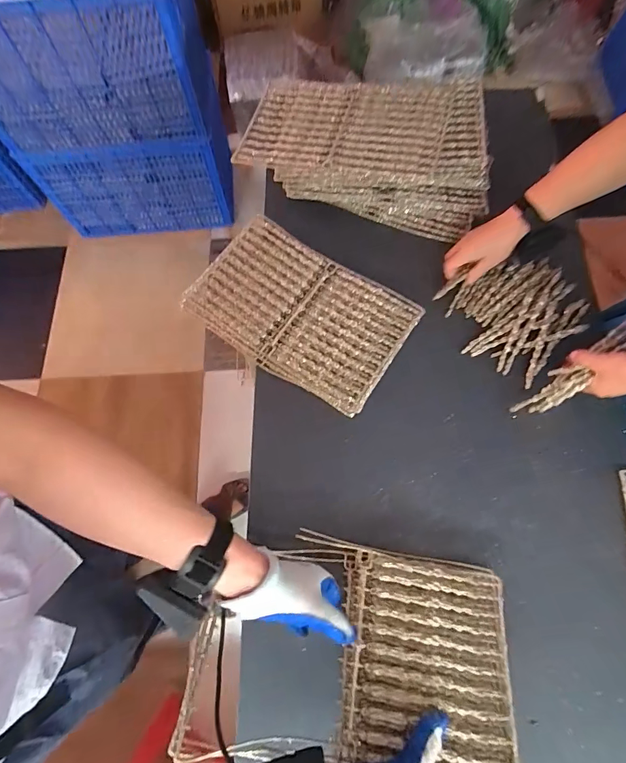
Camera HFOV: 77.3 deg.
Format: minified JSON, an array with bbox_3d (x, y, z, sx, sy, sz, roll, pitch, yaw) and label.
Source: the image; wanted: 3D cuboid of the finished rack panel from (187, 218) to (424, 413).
[{"bbox_3d":[-0.023,-0.117,0.669,0.359,0.016,0.229,31,78,5],"label":"finished rack panel"}]

